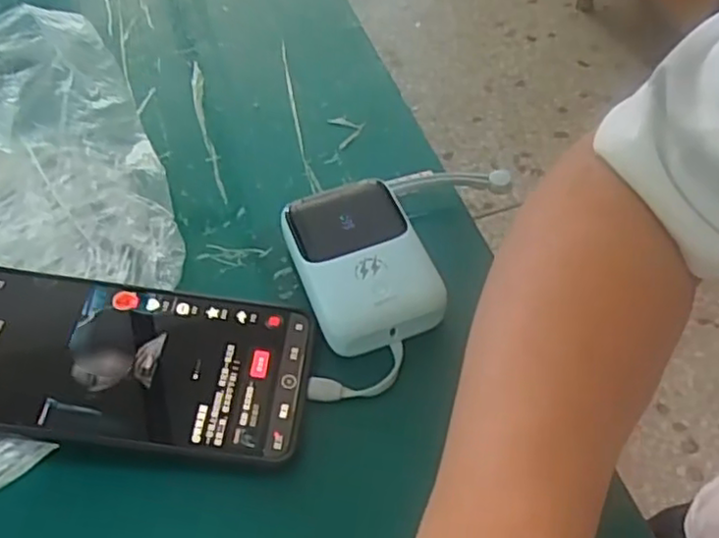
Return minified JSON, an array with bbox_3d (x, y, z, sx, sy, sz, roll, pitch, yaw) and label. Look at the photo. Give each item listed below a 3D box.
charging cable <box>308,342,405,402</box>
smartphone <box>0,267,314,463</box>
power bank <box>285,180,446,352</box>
[{"bbox_3d":[0.000,0.048,0.306,0.048,0.004,0.018,-23,55,-11],"label":"charging cable"},{"bbox_3d":[-0.105,0.040,0.301,0.163,0.004,0.077,8,54,-1],"label":"smartphone"},{"bbox_3d":[-0.001,-0.003,0.334,0.059,0.026,0.088,-19,54,-8],"label":"power bank"}]

